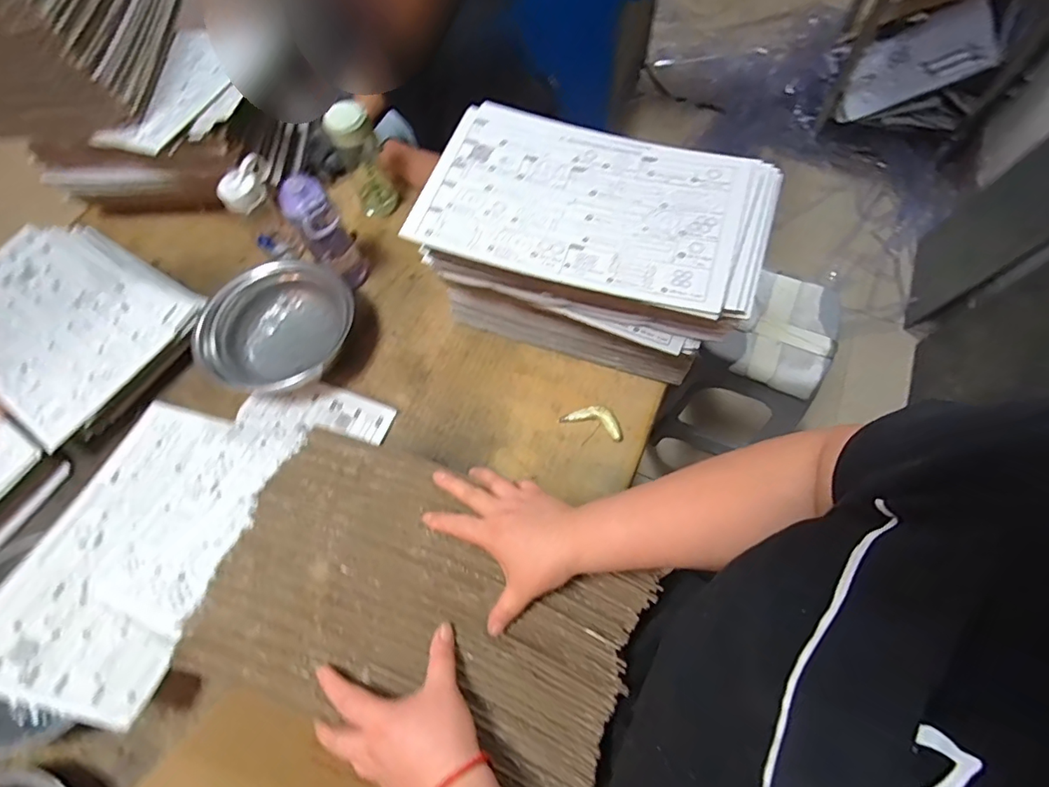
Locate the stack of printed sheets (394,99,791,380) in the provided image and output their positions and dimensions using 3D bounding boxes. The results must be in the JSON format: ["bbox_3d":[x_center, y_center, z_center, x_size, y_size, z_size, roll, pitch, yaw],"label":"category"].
[{"bbox_3d":[0.096,-0.199,0.746,0.419,0.251,0.255,17,68,10],"label":"stack of printed sheets"}]

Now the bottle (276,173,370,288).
[{"bbox_3d":[-0.329,-0.259,0.840,0.072,0.216,0.078,-18,66,-5],"label":"bottle"}]

